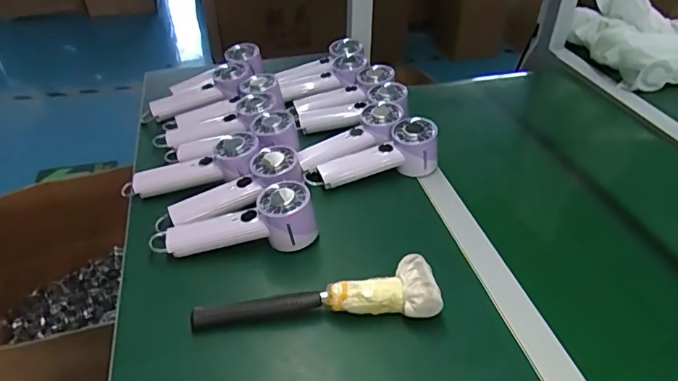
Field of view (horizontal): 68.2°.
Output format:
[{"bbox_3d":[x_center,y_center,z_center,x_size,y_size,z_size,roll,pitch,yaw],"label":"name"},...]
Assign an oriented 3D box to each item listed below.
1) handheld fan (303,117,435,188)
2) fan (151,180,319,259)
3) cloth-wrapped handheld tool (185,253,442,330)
[{"bbox_3d":[0.048,-0.041,0.723,0.192,0.064,0.061,-18,40,-1],"label":"handheld fan"},{"bbox_3d":[-0.125,0.035,0.596,0.193,0.065,0.060,-3,38,-5],"label":"fan"},{"bbox_3d":[-0.025,0.112,0.528,0.253,0.045,0.071,-2,38,-3],"label":"cloth-wrapped handheld tool"}]

